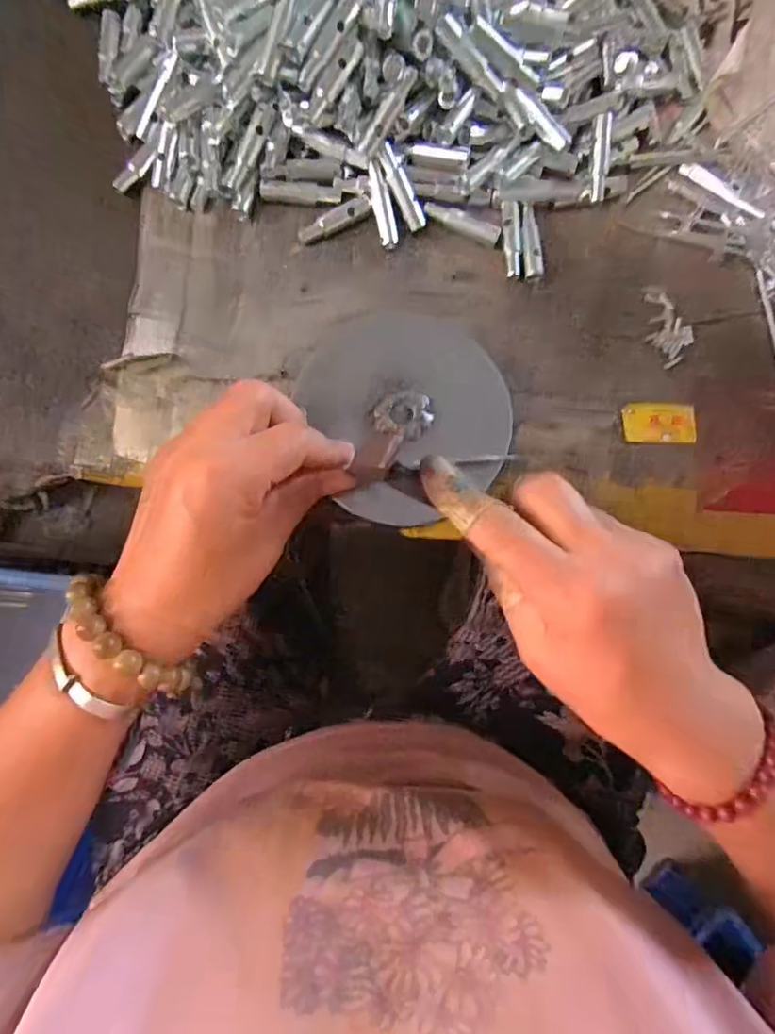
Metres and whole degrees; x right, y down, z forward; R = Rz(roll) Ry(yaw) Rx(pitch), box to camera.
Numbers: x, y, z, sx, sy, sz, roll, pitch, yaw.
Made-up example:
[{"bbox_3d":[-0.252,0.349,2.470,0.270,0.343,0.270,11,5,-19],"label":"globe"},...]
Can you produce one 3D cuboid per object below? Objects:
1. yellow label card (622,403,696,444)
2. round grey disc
[{"bbox_3d":[0.170,-0.058,0.333,0.046,0.004,0.025,1,82,-4],"label":"yellow label card"},{"bbox_3d":[0.013,-0.064,0.317,0.113,0.017,0.123,1,82,-4],"label":"round grey disc"}]

